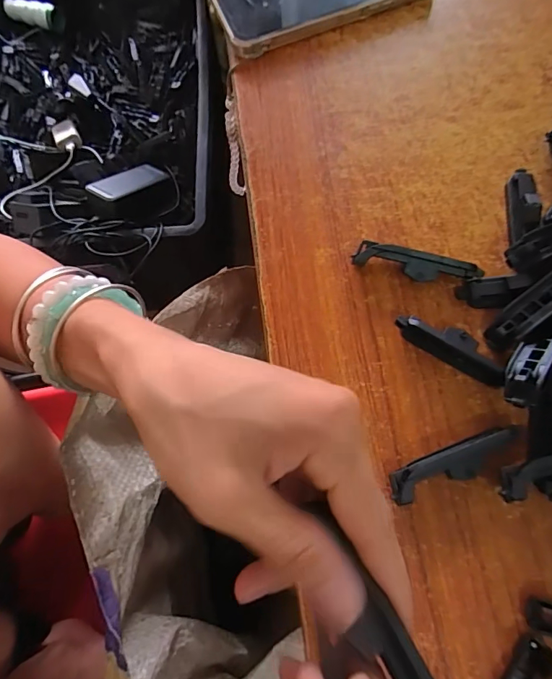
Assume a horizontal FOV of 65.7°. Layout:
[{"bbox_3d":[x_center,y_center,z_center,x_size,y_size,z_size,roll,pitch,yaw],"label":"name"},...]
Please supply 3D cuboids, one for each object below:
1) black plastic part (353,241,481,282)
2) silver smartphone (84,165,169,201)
[{"bbox_3d":[0.085,-0.045,0.259,0.074,0.019,0.012,14,73,7],"label":"black plastic part"},{"bbox_3d":[-0.222,-0.237,0.640,0.055,0.007,0.119,32,46,12],"label":"silver smartphone"}]

